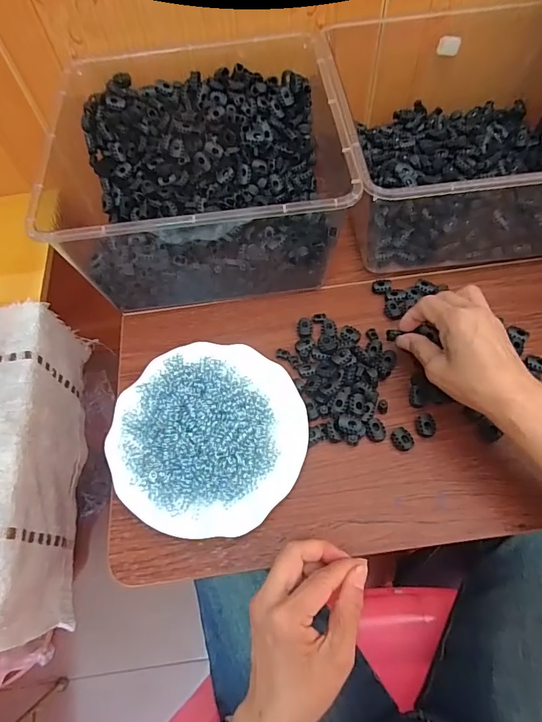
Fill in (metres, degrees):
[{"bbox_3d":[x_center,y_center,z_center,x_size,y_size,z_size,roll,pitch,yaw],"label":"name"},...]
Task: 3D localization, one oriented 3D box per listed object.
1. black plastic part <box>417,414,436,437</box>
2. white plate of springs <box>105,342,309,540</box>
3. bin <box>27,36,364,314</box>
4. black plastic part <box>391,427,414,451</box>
[{"bbox_3d":[0.151,0.063,0.405,0.016,0.010,0.021,-8,62,-1],"label":"black plastic part"},{"bbox_3d":[-0.058,0.069,0.403,0.181,0.032,0.178,-1,62,3],"label":"white plate of springs"},{"bbox_3d":[-0.071,-0.215,0.479,0.290,0.135,0.289,-6,62,0],"label":"bin"},{"bbox_3d":[0.127,0.075,0.401,0.017,0.009,0.023,-38,67,-15],"label":"black plastic part"}]

